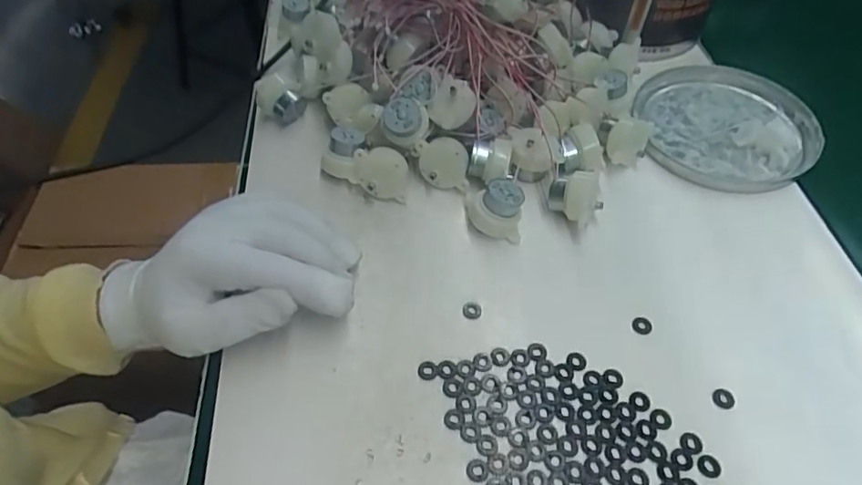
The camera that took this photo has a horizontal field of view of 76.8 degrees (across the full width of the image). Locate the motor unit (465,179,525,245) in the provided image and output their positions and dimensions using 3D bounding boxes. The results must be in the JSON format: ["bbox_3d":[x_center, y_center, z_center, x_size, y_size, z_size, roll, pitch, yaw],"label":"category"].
[{"bbox_3d":[0.040,-0.022,0.344,0.039,0.033,0.030,7,52,4],"label":"motor unit"}]

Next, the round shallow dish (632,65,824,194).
[{"bbox_3d":[0.221,-0.090,0.409,0.126,0.019,0.130,1,52,-1],"label":"round shallow dish"}]

